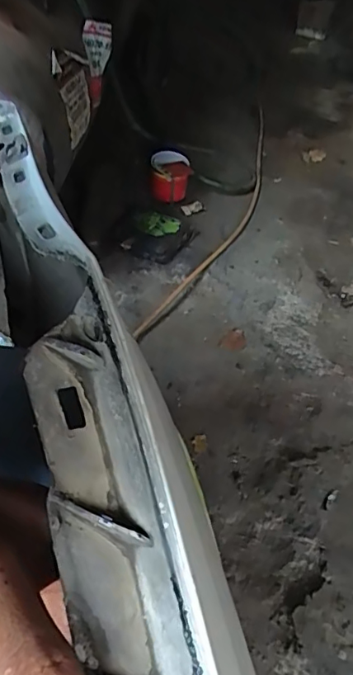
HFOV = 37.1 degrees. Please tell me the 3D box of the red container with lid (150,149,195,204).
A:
[{"bbox_3d":[-0.010,-0.307,1.010,0.077,0.070,0.075,-1,50,-1],"label":"red container with lid"}]

